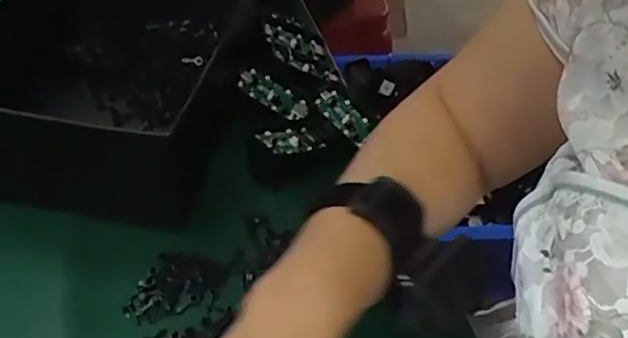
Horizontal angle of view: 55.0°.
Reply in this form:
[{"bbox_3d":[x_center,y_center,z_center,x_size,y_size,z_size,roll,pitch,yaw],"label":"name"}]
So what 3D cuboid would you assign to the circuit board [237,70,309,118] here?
[{"bbox_3d":[-0.034,-0.065,0.526,0.064,0.007,0.030,33,47,1],"label":"circuit board"}]

